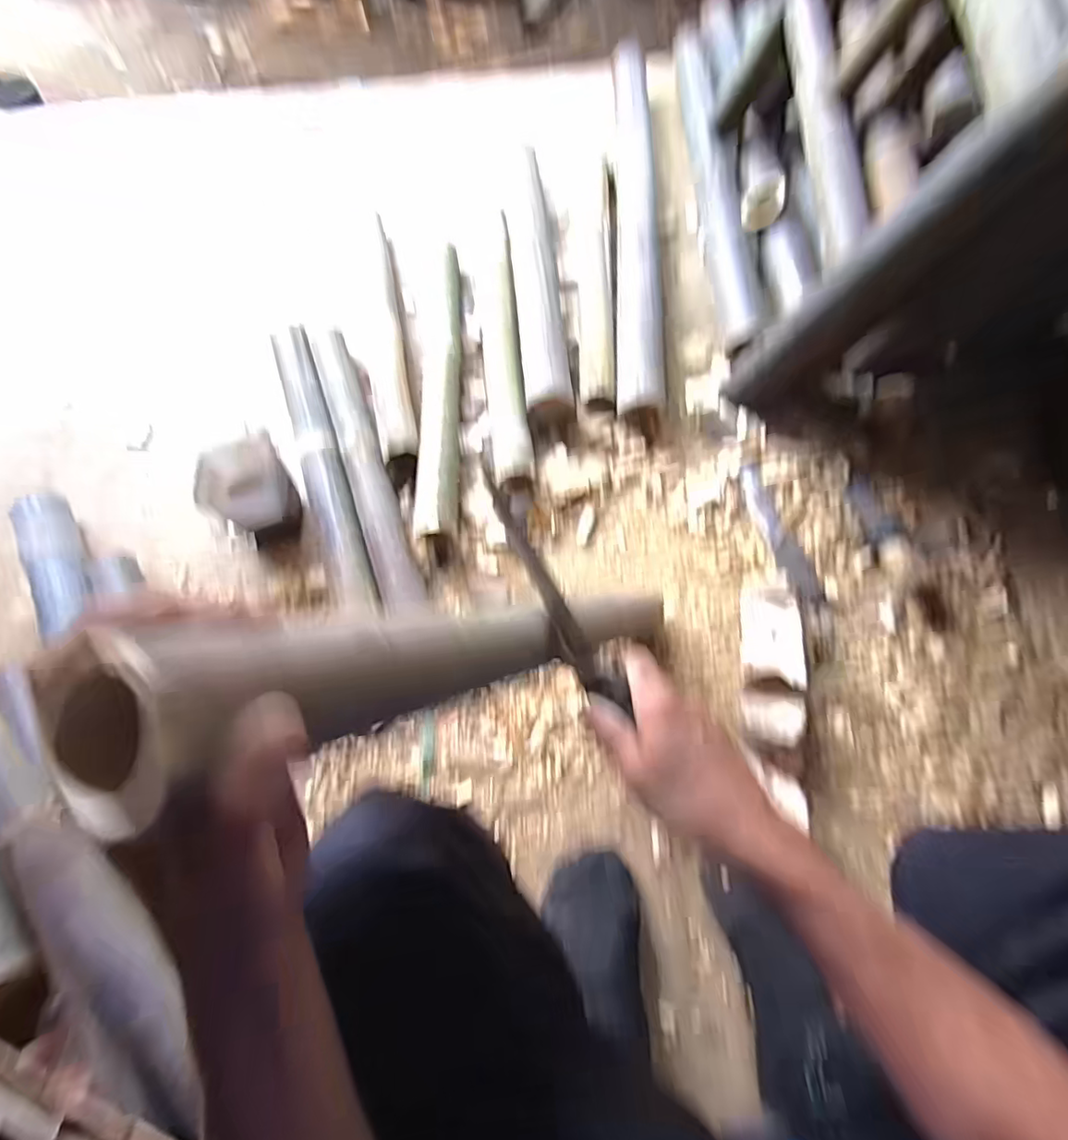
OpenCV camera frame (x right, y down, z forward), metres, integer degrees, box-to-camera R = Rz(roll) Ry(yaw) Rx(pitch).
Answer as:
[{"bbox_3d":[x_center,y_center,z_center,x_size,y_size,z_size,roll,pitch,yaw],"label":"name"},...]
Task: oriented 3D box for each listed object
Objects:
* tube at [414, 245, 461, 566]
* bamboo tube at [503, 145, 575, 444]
[{"bbox_3d":[-0.158,-0.318,1.023,0.066,0.063,0.633,-7,64,7],"label":"tube"},{"bbox_3d":[0.000,-0.549,1.098,0.078,0.081,0.703,-8,64,6],"label":"bamboo tube"}]

